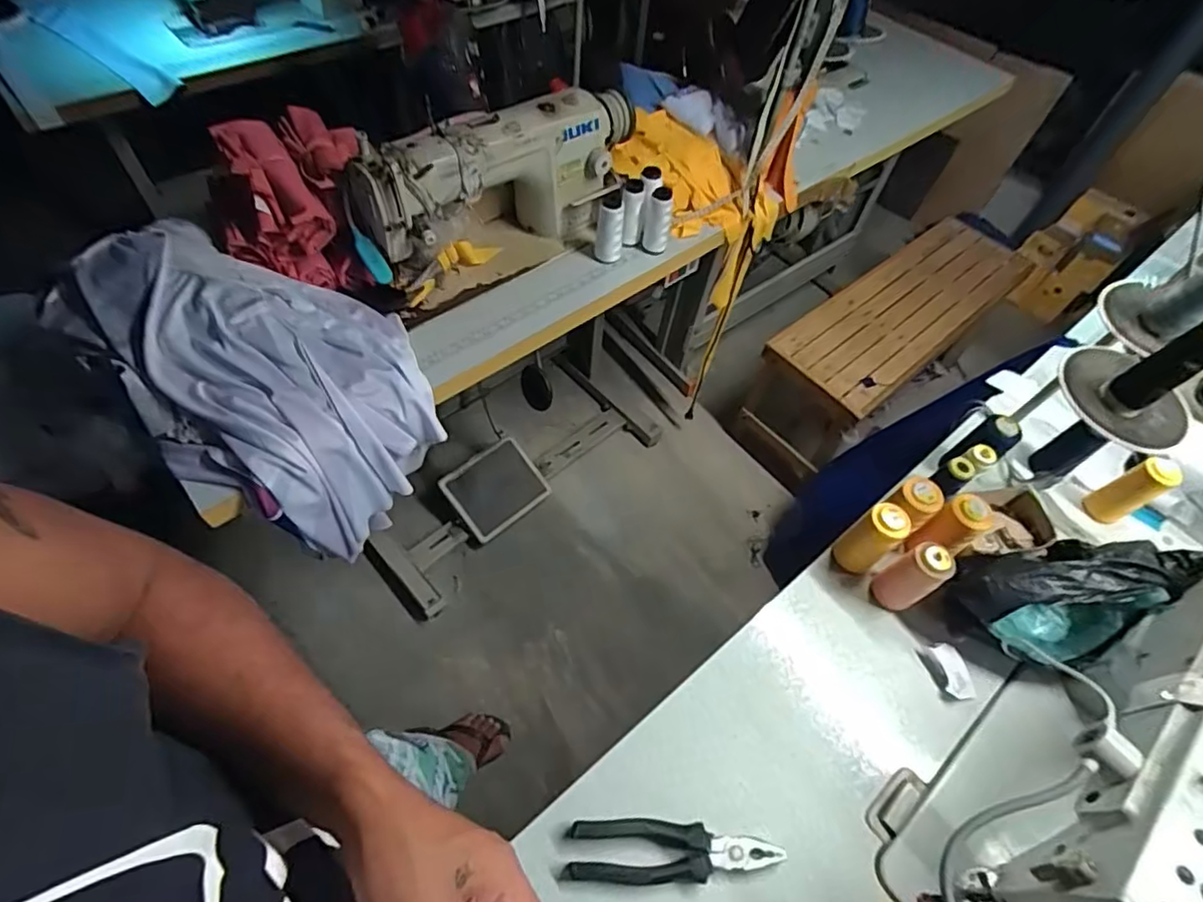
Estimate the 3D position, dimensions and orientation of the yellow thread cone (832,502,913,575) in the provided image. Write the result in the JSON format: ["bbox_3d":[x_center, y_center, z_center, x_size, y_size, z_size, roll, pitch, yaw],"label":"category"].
[{"bbox_3d":[0.320,0.107,0.706,0.045,0.103,0.044,3,57,-4],"label":"yellow thread cone"}]

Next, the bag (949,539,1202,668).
[{"bbox_3d":[0.522,0.170,0.680,0.234,0.138,0.126,-11,59,-12],"label":"bag"}]

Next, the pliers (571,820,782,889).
[{"bbox_3d":[0.071,0.385,0.568,0.200,0.021,0.051,3,57,-2],"label":"pliers"}]

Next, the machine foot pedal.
[{"bbox_3d":[-0.269,0.099,1.492,0.234,0.029,0.195,-36,92,-18],"label":"machine foot pedal"}]

